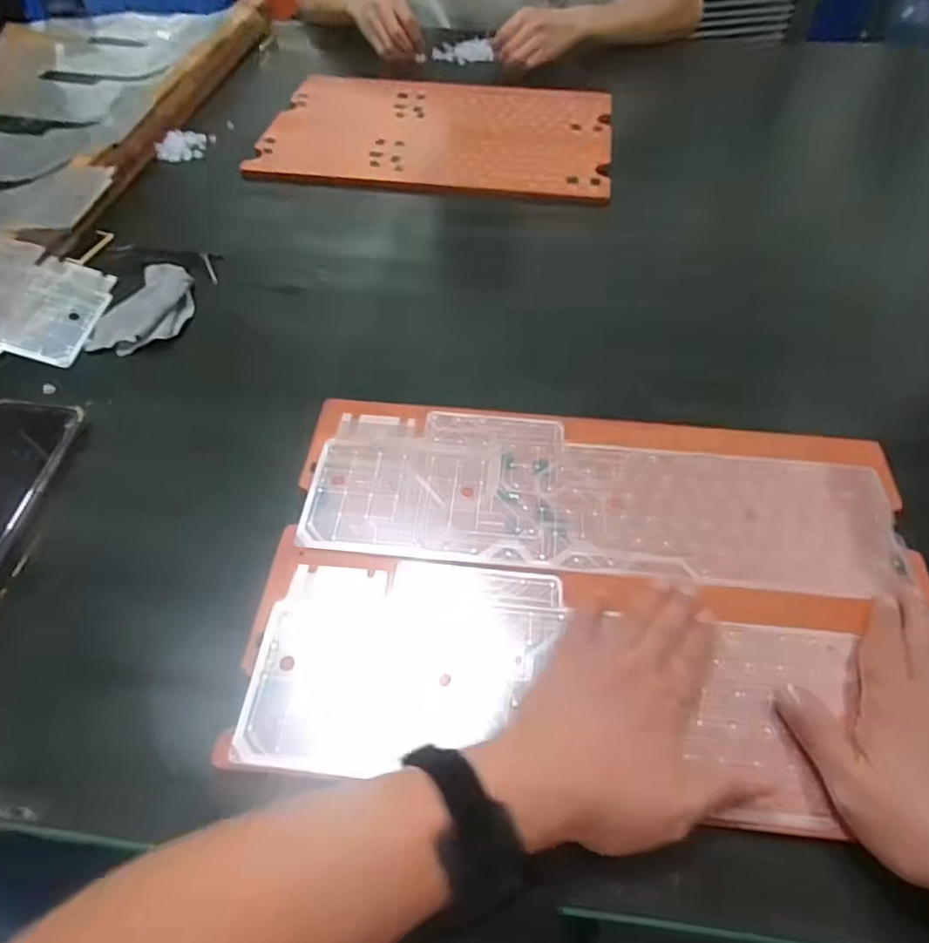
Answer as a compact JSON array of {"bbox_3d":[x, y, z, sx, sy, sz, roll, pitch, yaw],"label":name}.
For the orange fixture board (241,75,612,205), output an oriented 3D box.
[{"bbox_3d":[-0.034,-0.424,0.794,0.423,0.010,0.296,7,54,5],"label":"orange fixture board"}]

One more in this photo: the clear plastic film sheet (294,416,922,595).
[{"bbox_3d":[0.097,0.017,0.459,0.406,0.006,0.129,5,53,3],"label":"clear plastic film sheet"}]

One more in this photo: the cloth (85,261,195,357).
[{"bbox_3d":[-0.292,-0.153,0.594,0.076,0.015,0.124,15,55,11],"label":"cloth"}]

